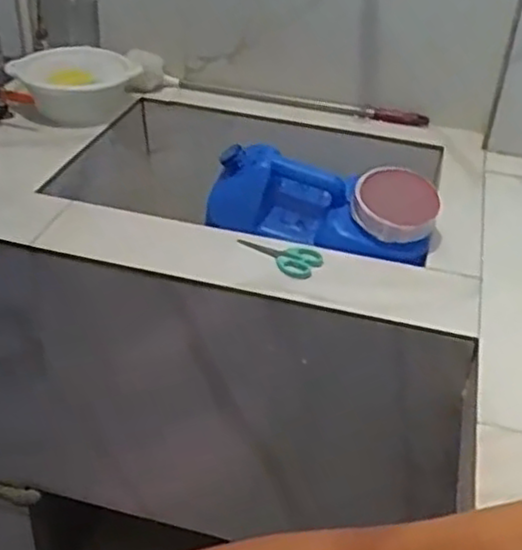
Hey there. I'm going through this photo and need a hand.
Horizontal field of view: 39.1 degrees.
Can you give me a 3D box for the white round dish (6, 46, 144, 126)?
[{"bbox_3d":[-0.319,-0.326,1.268,0.201,0.093,0.169,0,36,-5],"label":"white round dish"}]

